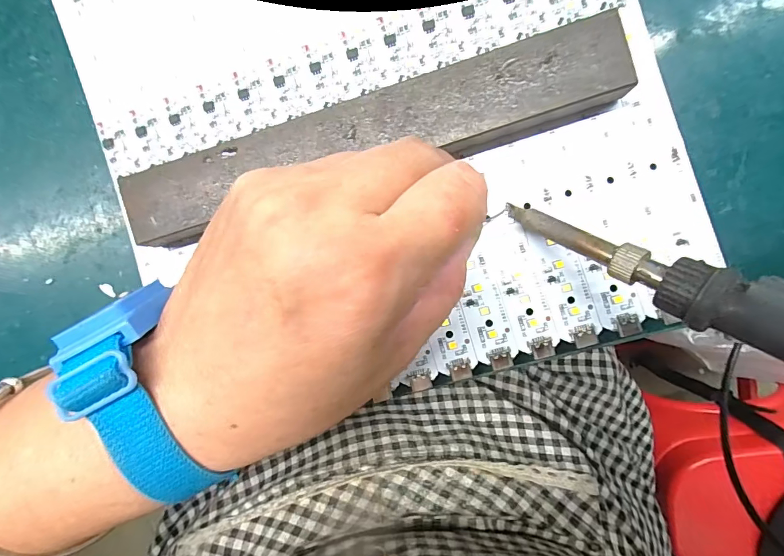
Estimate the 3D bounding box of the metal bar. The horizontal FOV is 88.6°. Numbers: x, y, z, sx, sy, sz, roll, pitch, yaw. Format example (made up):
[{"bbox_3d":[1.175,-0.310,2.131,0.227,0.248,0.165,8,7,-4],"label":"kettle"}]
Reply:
[{"bbox_3d":[-0.011,-0.056,0.169,0.207,0.020,0.031,-16,94,7],"label":"metal bar"}]

